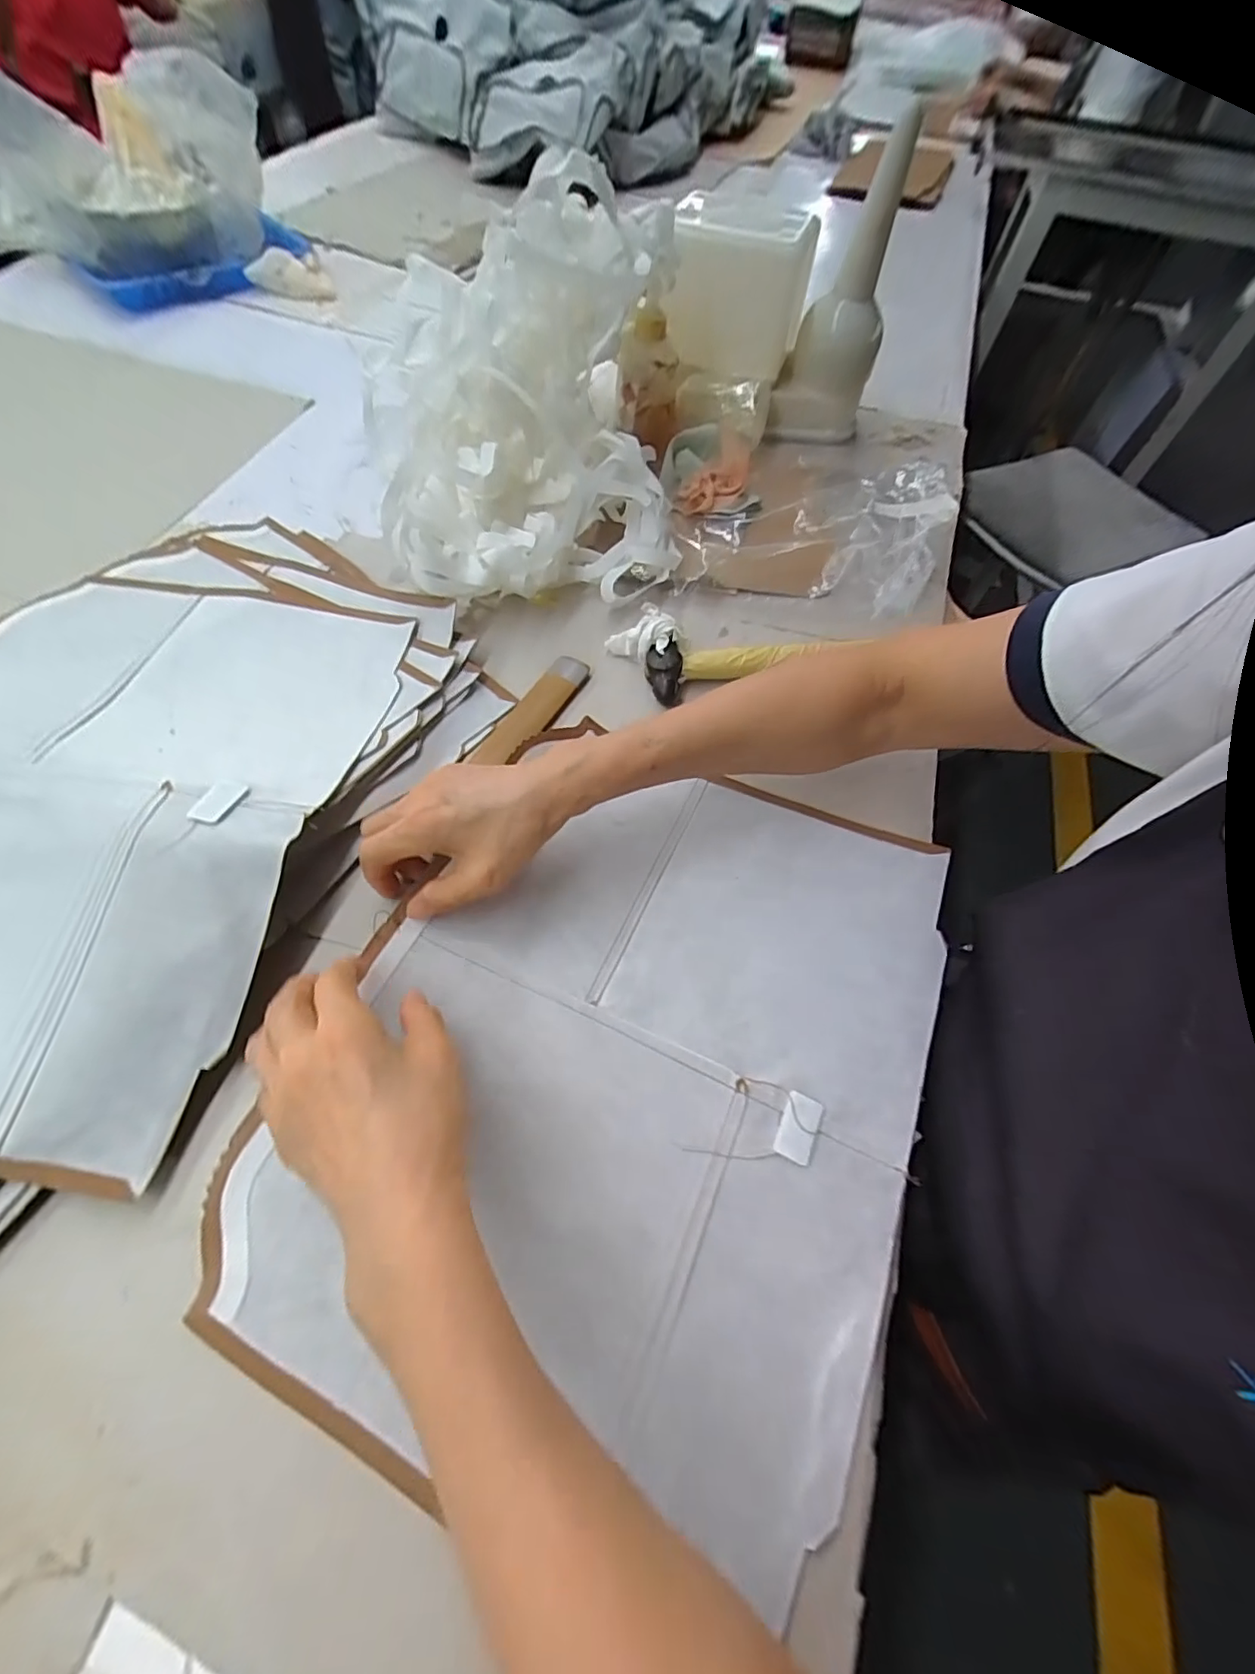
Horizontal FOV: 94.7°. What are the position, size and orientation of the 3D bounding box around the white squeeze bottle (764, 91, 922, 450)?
[{"bbox_3d":[0.212,-0.527,0.556,0.086,0.203,0.068,22,62,8],"label":"white squeeze bottle"}]

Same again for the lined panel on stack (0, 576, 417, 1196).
[{"bbox_3d":[-0.350,-0.029,0.371,0.326,0.050,0.397,9,60,3],"label":"lined panel on stack"}]

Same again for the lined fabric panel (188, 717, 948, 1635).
[{"bbox_3d":[0.005,0.117,0.332,0.308,0.013,0.390,22,62,11],"label":"lined fabric panel"}]

